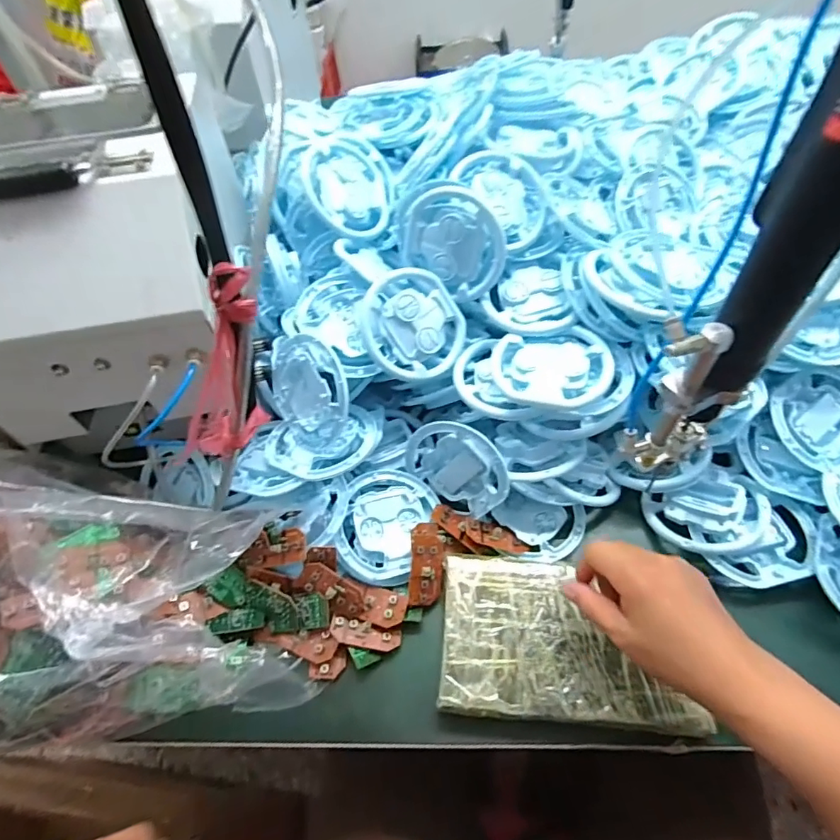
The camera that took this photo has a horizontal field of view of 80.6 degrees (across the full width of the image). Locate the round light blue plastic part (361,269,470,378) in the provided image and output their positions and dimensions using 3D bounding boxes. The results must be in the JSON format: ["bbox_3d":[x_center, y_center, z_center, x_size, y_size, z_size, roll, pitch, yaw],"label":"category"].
[{"bbox_3d":[-0.006,-0.091,0.469,0.097,0.013,0.101,0,90,-21],"label":"round light blue plastic part"}]

